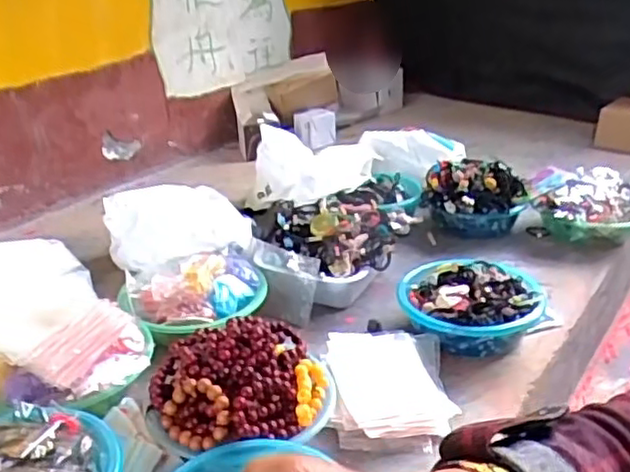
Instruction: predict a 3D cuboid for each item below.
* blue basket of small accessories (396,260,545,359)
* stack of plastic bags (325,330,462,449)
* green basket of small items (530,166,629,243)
[{"bbox_3d":[0.248,0.114,1.087,0.220,0.082,0.198,3,25,11],"label":"blue basket of small accessories"},{"bbox_3d":[0.105,0.206,0.940,0.167,0.042,0.217,-3,25,-1],"label":"stack of plastic bags"},{"bbox_3d":[0.573,-0.056,1.397,0.241,0.116,0.186,9,27,22],"label":"green basket of small items"}]

